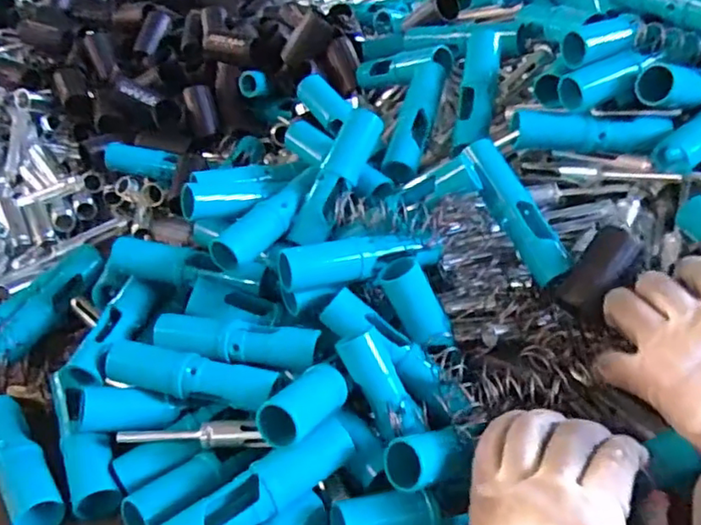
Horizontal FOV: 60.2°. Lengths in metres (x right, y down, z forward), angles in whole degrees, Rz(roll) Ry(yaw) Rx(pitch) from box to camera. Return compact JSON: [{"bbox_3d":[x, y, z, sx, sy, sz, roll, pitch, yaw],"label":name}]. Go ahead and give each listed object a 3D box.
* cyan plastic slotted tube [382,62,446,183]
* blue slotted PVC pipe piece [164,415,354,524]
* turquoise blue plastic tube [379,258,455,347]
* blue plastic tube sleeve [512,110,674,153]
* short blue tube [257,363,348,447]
[{"bbox_3d":[0.057,-0.125,0.525,0.028,0.024,0.121,10,63,20],"label":"cyan plastic slotted tube"},{"bbox_3d":[-0.050,0.133,0.350,0.119,0.028,0.024,-28,43,-24],"label":"blue slotted PVC pipe piece"},{"bbox_3d":[0.046,0.030,0.420,0.027,0.065,0.020,-31,4,-27],"label":"turquoise blue plastic tube"},{"bbox_3d":[0.185,-0.102,0.463,0.116,0.029,0.024,0,39,8],"label":"blue plastic tube sleeve"},{"bbox_3d":[-0.024,0.085,0.367,0.026,0.027,0.063,19,29,29],"label":"short blue tube"}]

